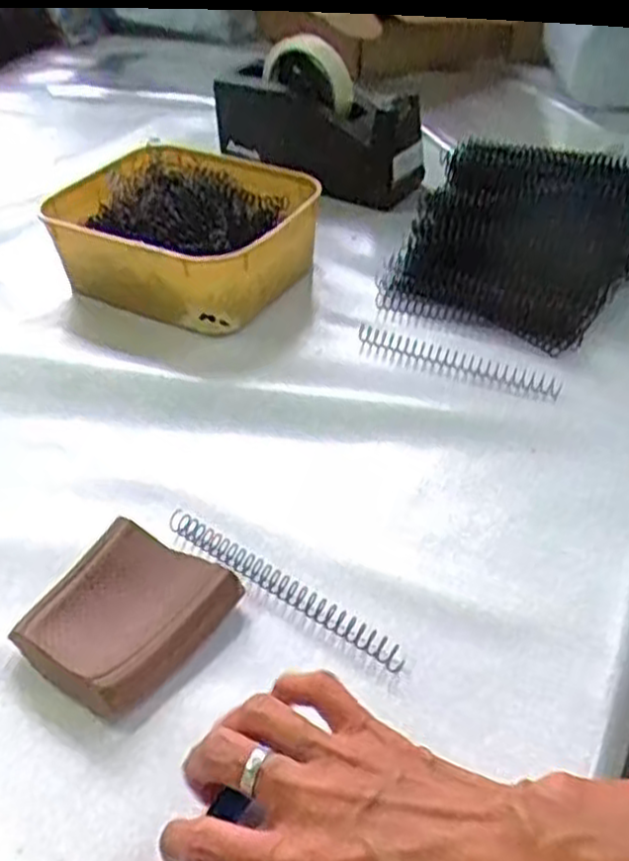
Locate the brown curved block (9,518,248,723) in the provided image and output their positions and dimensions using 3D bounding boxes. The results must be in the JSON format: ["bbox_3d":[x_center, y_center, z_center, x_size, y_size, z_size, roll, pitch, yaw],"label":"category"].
[{"bbox_3d":[-0.096,0.093,0.399,0.079,0.024,0.090,22,47,27],"label":"brown curved block"}]

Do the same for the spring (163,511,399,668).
[{"bbox_3d":[-0.019,0.081,0.413,0.153,0.009,0.013,25,49,29],"label":"spring"}]

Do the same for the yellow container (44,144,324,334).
[{"bbox_3d":[-0.098,-0.159,0.640,0.186,0.072,0.156,21,47,26],"label":"yellow container"}]

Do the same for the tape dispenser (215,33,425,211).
[{"bbox_3d":[0.008,-0.296,0.746,0.207,0.119,0.074,23,48,28],"label":"tape dispenser"}]

